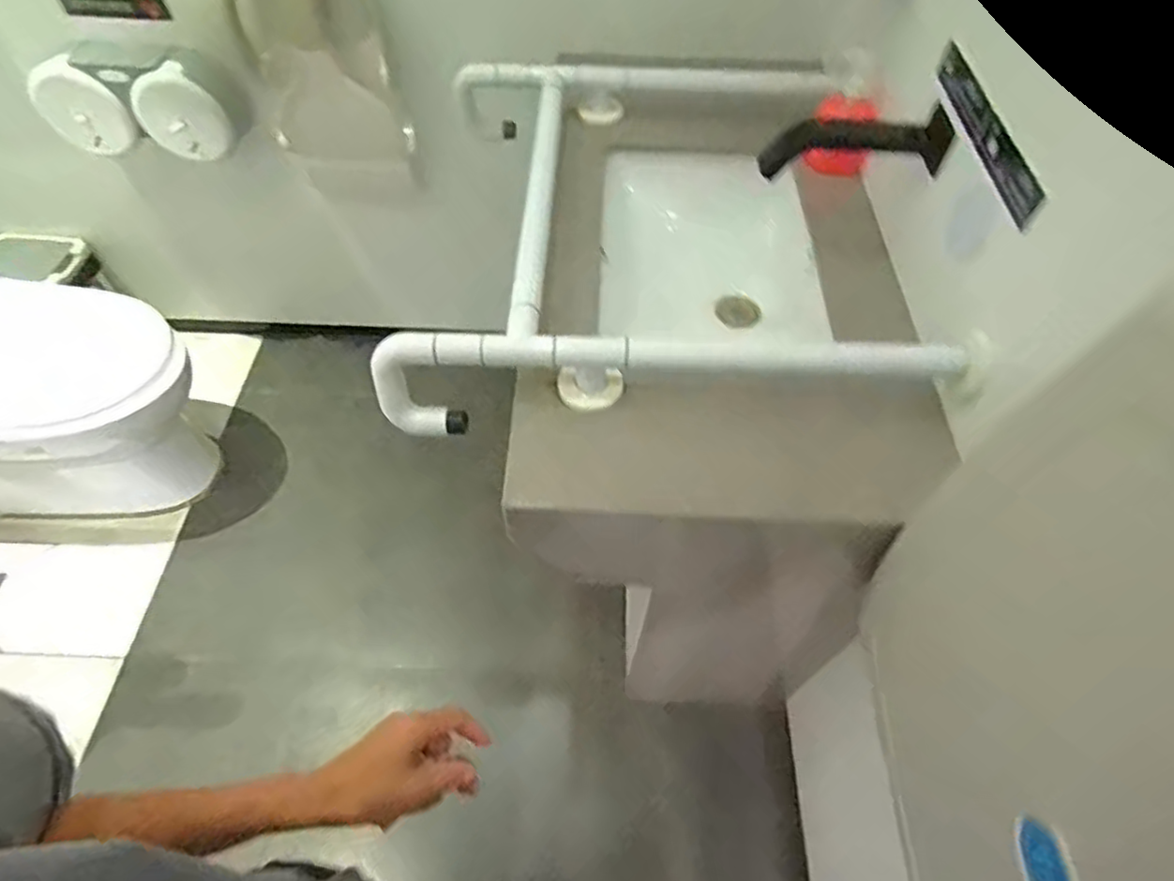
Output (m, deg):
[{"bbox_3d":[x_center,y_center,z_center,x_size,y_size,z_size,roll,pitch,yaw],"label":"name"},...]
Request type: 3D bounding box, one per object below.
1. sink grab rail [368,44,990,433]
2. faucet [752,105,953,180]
[{"bbox_3d":[0.090,-0.324,0.919,0.673,0.139,0.685,0,56,-1],"label":"sink grab rail"},{"bbox_3d":[0.334,-0.361,0.802,0.210,0.067,0.087,-3,56,-4],"label":"faucet"}]

